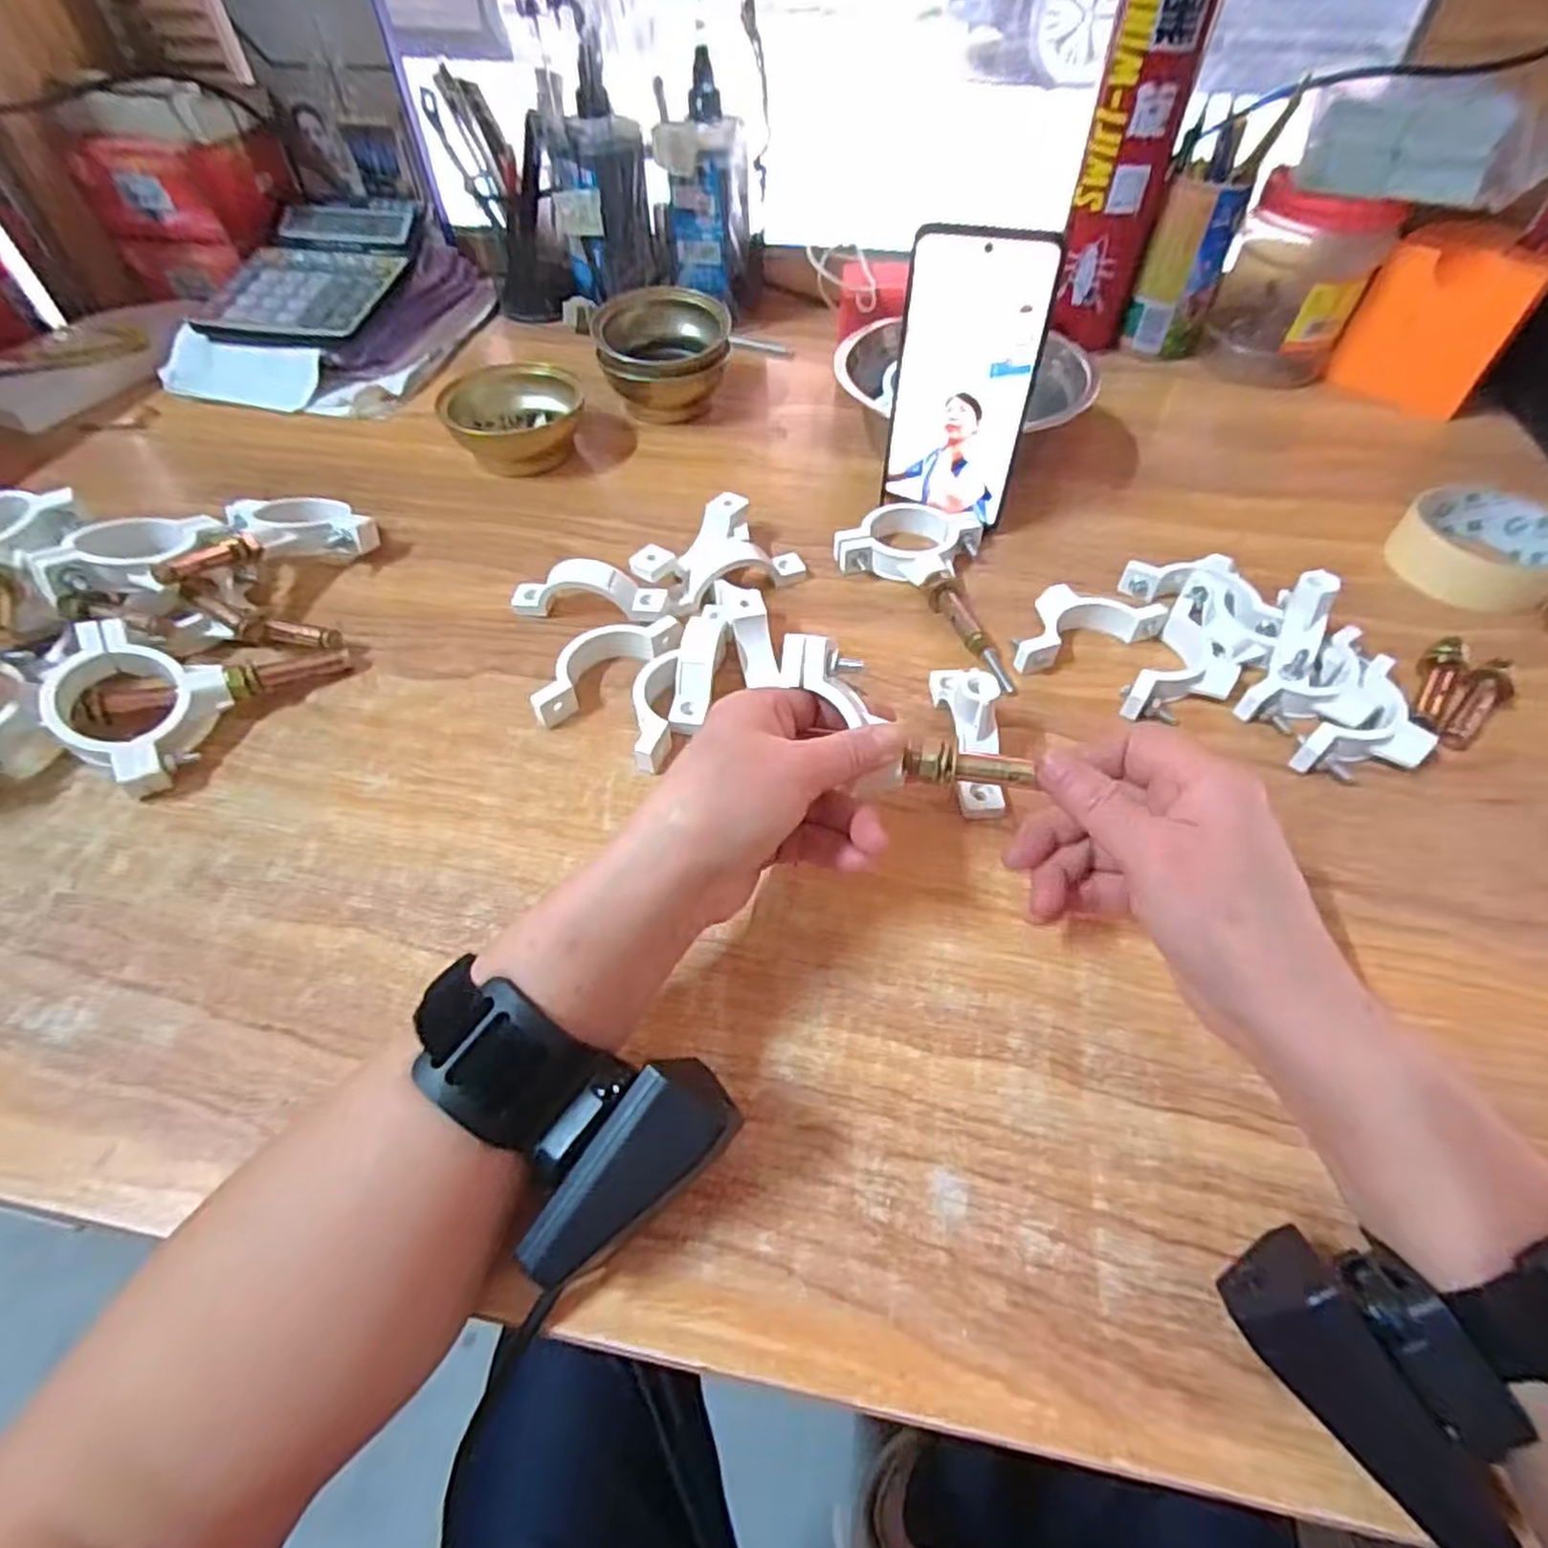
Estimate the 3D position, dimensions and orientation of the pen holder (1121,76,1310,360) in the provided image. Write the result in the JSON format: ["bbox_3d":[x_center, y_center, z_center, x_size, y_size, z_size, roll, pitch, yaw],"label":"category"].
[{"bbox_3d":[0.326,-0.410,0.587,0.055,0.144,0.056,33,59,23],"label":"pen holder"}]

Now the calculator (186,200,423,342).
[{"bbox_3d":[-0.372,-0.419,0.626,0.135,0.039,0.183,8,53,7],"label":"calculator"}]

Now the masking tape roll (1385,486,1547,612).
[{"bbox_3d":[0.418,-0.135,0.448,0.091,0.023,0.085,-38,61,-25],"label":"masking tape roll"}]

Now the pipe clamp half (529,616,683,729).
[{"bbox_3d":[-0.091,-0.061,0.398,0.089,0.023,0.031,-35,59,-24],"label":"pipe clamp half"}]

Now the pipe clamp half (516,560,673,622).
[{"bbox_3d":[-0.104,-0.100,0.422,0.088,0.030,0.023,7,52,6],"label":"pipe clamp half"}]

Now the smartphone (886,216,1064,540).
[{"bbox_3d":[0.105,-0.215,0.424,0.075,0.145,0.005,10,48,9],"label":"smartphone"}]

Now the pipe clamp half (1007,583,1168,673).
[{"bbox_3d":[0.165,-0.085,0.417,0.088,0.017,0.045,-17,54,-13],"label":"pipe clamp half"}]

